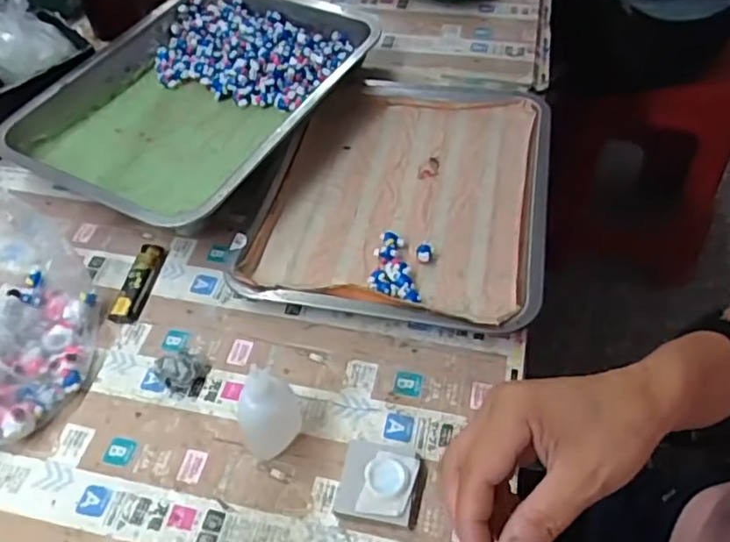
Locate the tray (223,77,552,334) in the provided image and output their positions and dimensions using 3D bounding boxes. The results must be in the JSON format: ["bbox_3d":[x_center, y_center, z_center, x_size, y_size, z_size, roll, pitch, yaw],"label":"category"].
[{"bbox_3d":[0.042,-0.078,0.593,0.257,0.033,0.302,11,52,10],"label":"tray"}]

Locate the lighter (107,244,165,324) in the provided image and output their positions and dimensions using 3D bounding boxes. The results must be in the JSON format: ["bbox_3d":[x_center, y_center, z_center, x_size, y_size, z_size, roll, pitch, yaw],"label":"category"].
[{"bbox_3d":[-0.198,0.010,0.543,0.021,0.013,0.079,5,51,6],"label":"lighter"}]

